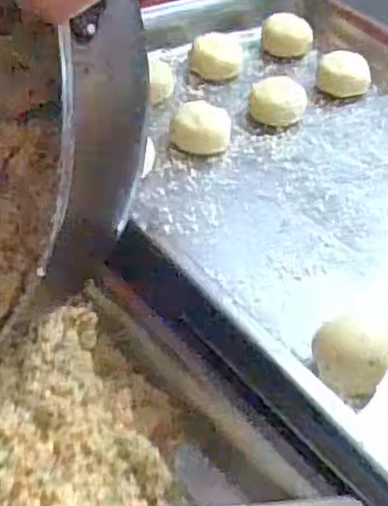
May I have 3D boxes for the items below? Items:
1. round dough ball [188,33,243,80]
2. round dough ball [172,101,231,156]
[{"bbox_3d":[0.021,-0.189,0.724,0.049,0.028,0.064,8,42,2],"label":"round dough ball"},{"bbox_3d":[0.007,-0.107,0.633,0.049,0.034,0.040,8,39,1],"label":"round dough ball"}]

